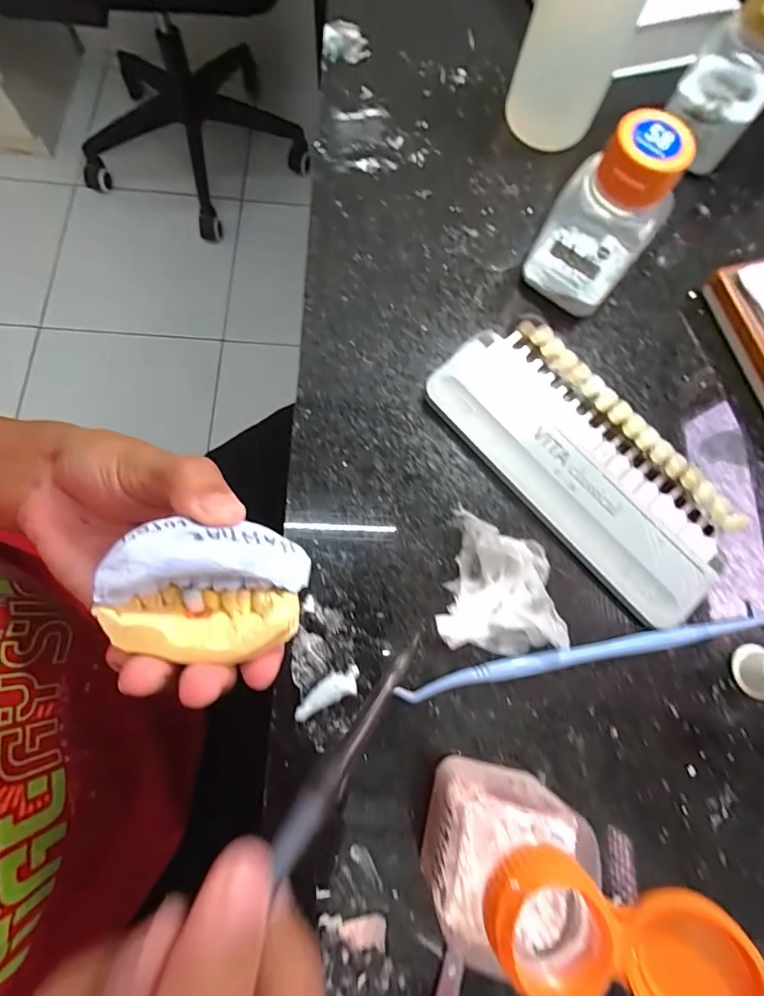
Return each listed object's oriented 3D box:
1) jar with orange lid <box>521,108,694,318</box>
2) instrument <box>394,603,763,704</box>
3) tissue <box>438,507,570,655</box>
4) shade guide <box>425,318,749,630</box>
[{"bbox_3d":[0.094,-0.119,0.200,0.042,0.068,0.034,35,76,5],"label":"jar with orange lid"},{"bbox_3d":[0.084,0.063,0.186,0.156,0.005,0.009,-10,77,-7],"label":"instrument"},{"bbox_3d":[0.051,0.035,0.188,0.049,0.013,0.054,7,75,-2],"label":"tissue"},{"bbox_3d":[0.091,-0.018,0.207,0.067,0.012,0.146,-41,82,-13],"label":"shade guide"}]

